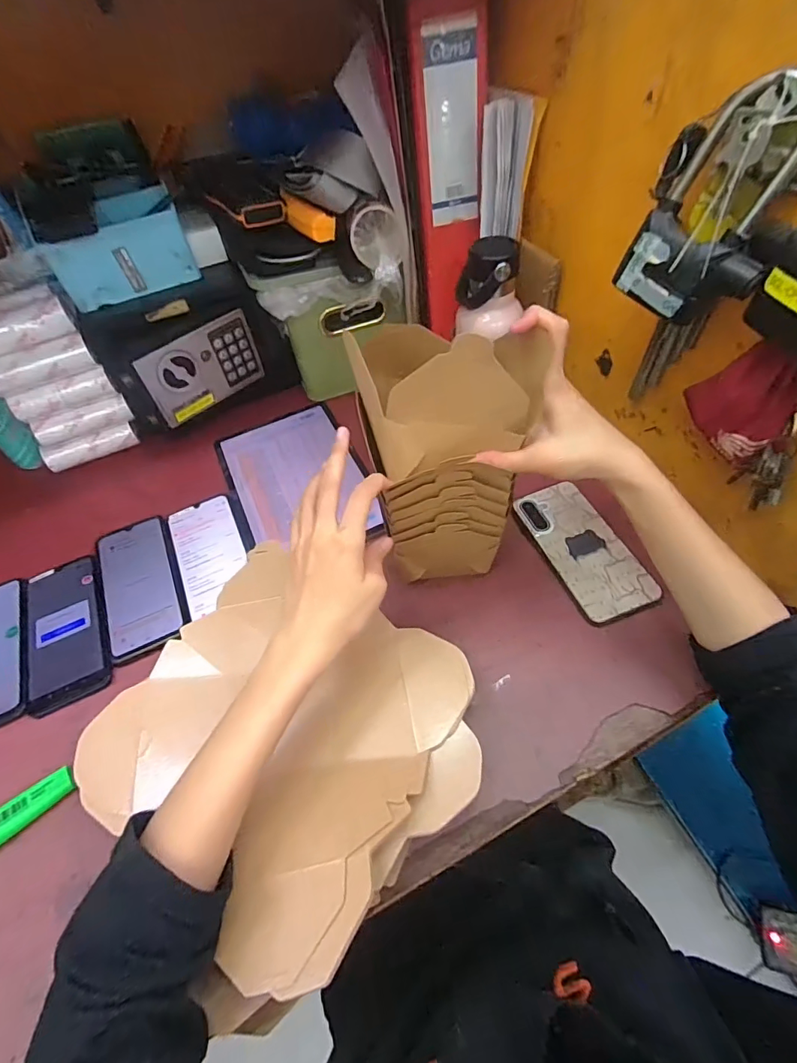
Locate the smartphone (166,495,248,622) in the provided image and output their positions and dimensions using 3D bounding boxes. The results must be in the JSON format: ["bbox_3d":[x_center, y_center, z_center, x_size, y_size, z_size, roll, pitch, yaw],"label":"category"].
[{"bbox_3d":[-0.214,0.021,0.523,0.074,0.004,0.153,-24,55,-12],"label":"smartphone"}]

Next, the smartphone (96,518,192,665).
[{"bbox_3d":[-0.281,0.055,0.507,0.079,0.012,0.166,-24,55,-12],"label":"smartphone"}]

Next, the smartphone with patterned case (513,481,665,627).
[{"bbox_3d":[0.189,0.016,0.481,0.078,0.014,0.166,-18,54,-8],"label":"smartphone with patterned case"}]

